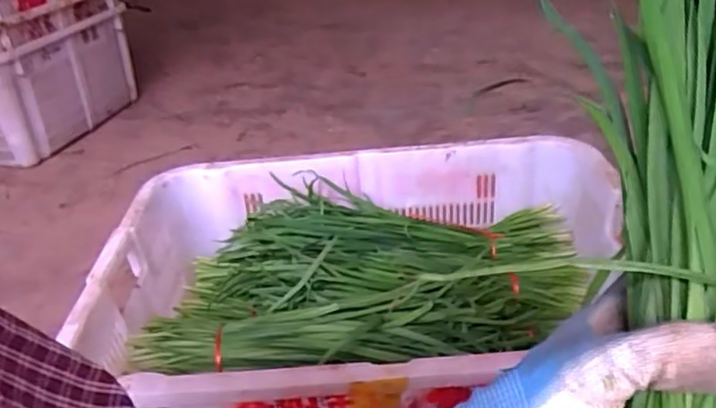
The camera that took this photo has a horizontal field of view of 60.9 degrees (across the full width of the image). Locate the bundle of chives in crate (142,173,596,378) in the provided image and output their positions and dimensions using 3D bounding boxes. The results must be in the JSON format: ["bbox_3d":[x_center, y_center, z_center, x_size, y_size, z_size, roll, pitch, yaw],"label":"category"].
[{"bbox_3d":[0.039,0.093,0.835,0.563,0.101,0.295,-5,31,-1],"label":"bundle of chives in crate"}]

